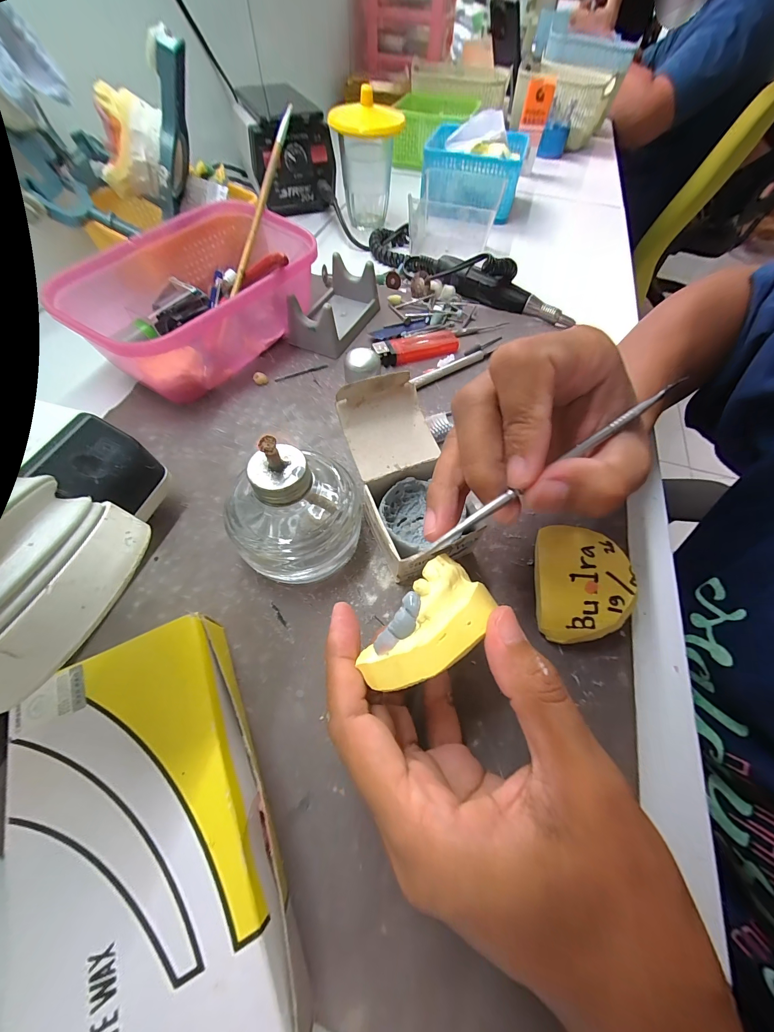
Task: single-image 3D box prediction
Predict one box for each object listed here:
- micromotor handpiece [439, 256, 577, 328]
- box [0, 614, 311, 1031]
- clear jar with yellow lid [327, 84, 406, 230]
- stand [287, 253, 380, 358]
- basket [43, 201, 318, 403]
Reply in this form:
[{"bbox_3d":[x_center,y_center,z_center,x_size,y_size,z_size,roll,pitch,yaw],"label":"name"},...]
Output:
[{"bbox_3d":[0.119,-0.236,0.348,0.150,0.029,0.029,27,64,13],"label":"micromotor handpiece"},{"bbox_3d":[-0.092,0.126,0.133,0.085,0.034,0.148,-21,64,-13],"label":"box"},{"bbox_3d":[-0.023,-0.435,0.415,0.081,0.100,0.075,4,61,1],"label":"clear jar with yellow lid"},{"bbox_3d":[-0.049,-0.199,0.314,0.052,0.039,0.094,20,63,10],"label":"stand"},{"bbox_3d":[-0.149,-0.184,0.288,0.127,0.065,0.189,36,66,17],"label":"basket"}]

